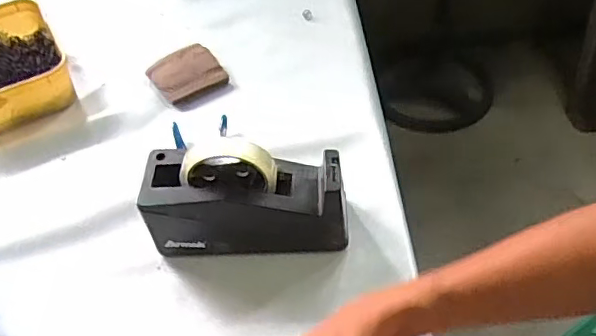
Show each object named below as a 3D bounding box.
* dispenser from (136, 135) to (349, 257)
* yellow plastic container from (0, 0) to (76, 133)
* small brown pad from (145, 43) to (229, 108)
[{"bbox_3d":[-0.053,0.030,0.584,0.200,0.122,0.068,-2,48,4],"label":"dispenser"},{"bbox_3d":[-0.411,-0.137,0.783,0.157,0.067,0.202,-26,54,-17],"label":"yellow plastic container"},{"bbox_3d":[-0.154,-0.129,0.783,0.092,0.028,0.078,-26,51,-17],"label":"small brown pad"}]

